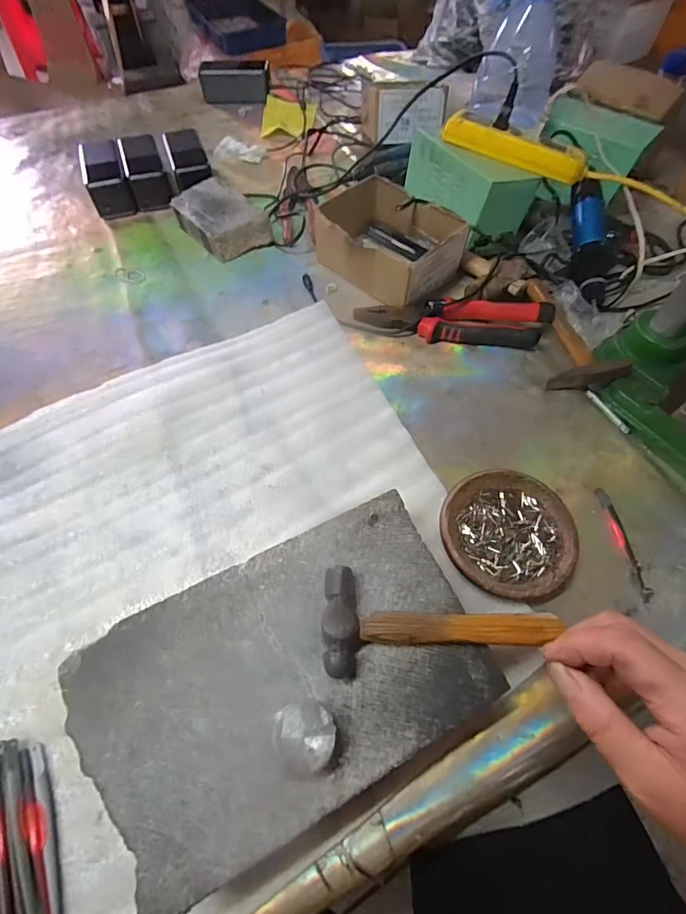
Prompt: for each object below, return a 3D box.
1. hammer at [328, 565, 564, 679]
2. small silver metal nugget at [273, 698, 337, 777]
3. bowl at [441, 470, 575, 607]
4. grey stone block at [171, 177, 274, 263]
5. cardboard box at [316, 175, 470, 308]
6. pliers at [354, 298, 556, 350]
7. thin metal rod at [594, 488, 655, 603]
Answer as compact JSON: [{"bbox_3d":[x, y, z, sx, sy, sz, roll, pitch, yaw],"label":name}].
[{"bbox_3d":[0.058,0.111,0.272,0.144,0.020,0.060,7,58,3],"label":"hammer"},{"bbox_3d":[-0.021,0.157,0.242,0.032,0.021,0.036,7,58,2],"label":"small silver metal nugget"},{"bbox_3d":[0.140,0.065,0.369,0.109,0.017,0.111,1,56,-1],"label":"bowl"},{"bbox_3d":[-0.170,-0.325,0.593,0.085,0.048,0.132,-36,64,-23],"label":"grey stone block"},{"bbox_3d":[0.057,-0.273,0.551,0.128,0.071,0.166,-39,66,-24],"label":"cardboard box"},{"bbox_3d":[0.126,-0.157,0.497,0.217,0.034,0.047,8,56,3],"label":"pliers"},{"bbox_3d":[0.242,0.073,0.374,0.013,0.005,0.102,-3,57,-4],"label":"thin metal rod"}]

